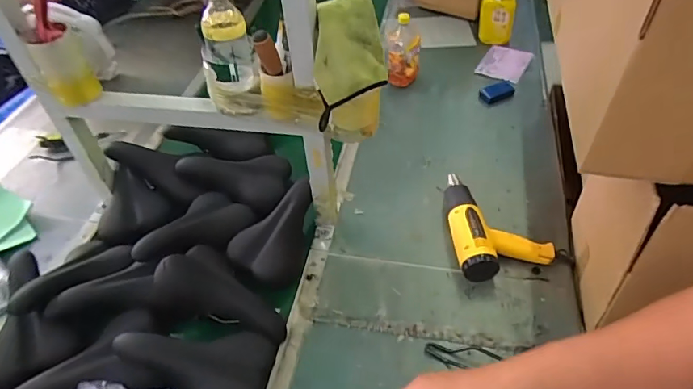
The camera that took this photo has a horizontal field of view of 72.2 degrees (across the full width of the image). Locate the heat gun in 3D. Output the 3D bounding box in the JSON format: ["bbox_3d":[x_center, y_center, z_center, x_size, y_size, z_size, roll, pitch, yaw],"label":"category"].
[{"bbox_3d":[0.312,0.055,0.992,0.198,0.069,0.254,-4,45,2],"label":"heat gun"}]

